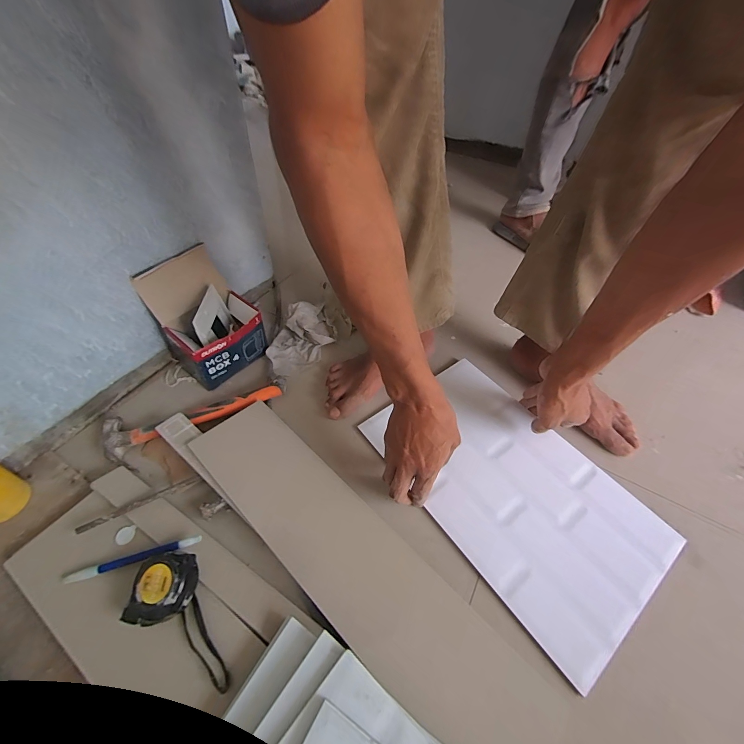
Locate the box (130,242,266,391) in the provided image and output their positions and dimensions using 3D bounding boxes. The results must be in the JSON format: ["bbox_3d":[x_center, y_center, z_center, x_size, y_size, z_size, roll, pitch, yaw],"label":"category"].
[{"bbox_3d":[-0.272,-0.092,0.579,0.136,0.164,0.141,35,57,23],"label":"box"}]

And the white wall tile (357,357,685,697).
[{"bbox_3d":[0.198,0.158,0.508,0.244,0.013,0.392,-29,58,-24],"label":"white wall tile"}]

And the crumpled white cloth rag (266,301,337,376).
[{"bbox_3d":[-0.135,-0.068,0.658,0.097,0.053,0.155,25,54,17],"label":"crumpled white cloth rag"}]

